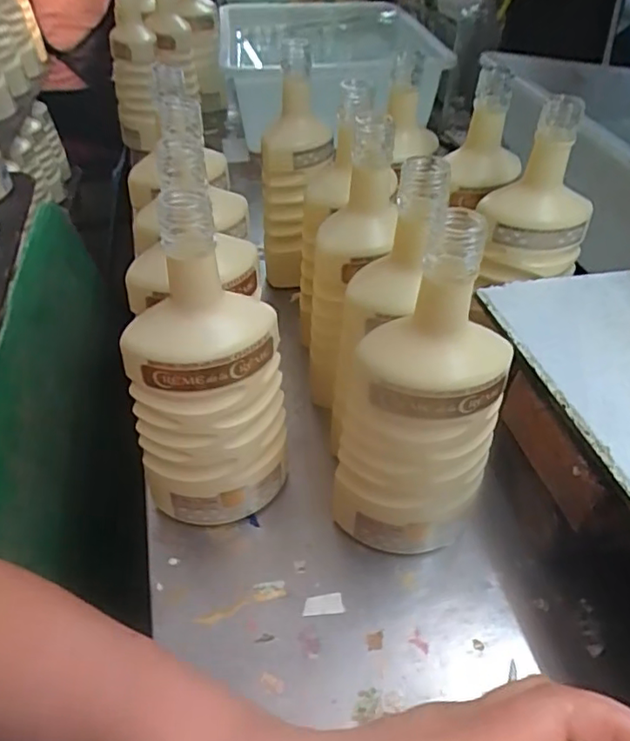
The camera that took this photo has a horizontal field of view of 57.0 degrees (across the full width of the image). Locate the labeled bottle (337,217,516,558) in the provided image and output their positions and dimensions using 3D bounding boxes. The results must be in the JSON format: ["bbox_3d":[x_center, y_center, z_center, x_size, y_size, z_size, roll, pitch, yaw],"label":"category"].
[{"bbox_3d":[0.070,0.027,0.382,0.084,0.246,0.086,31,53,30],"label":"labeled bottle"}]

